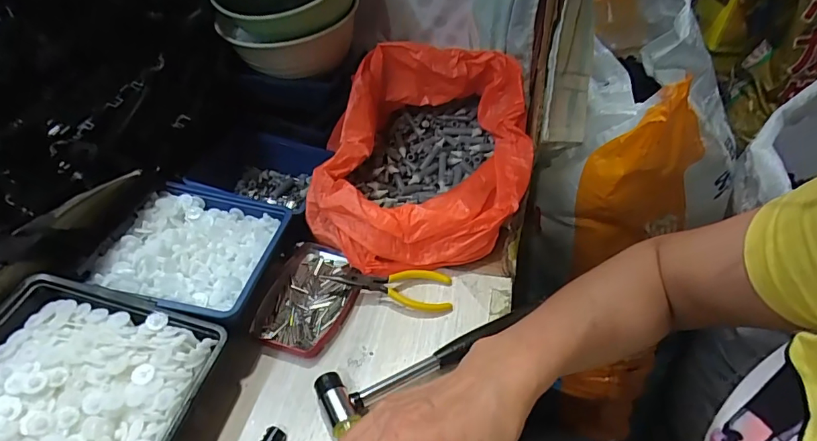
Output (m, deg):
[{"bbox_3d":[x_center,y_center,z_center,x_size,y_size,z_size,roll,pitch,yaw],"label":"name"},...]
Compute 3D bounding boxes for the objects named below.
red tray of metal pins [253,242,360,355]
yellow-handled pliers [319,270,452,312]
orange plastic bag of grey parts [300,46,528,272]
[{"bbox_3d":[-0.097,0.075,0.462,0.084,0.013,0.120,12,44,13],"label":"red tray of metal pins"},{"bbox_3d":[-0.022,0.067,0.464,0.128,0.017,0.047,1,43,1],"label":"yellow-handled pliers"},{"bbox_3d":[0.022,-0.074,0.517,0.205,0.161,0.244,16,45,16],"label":"orange plastic bag of grey parts"}]

